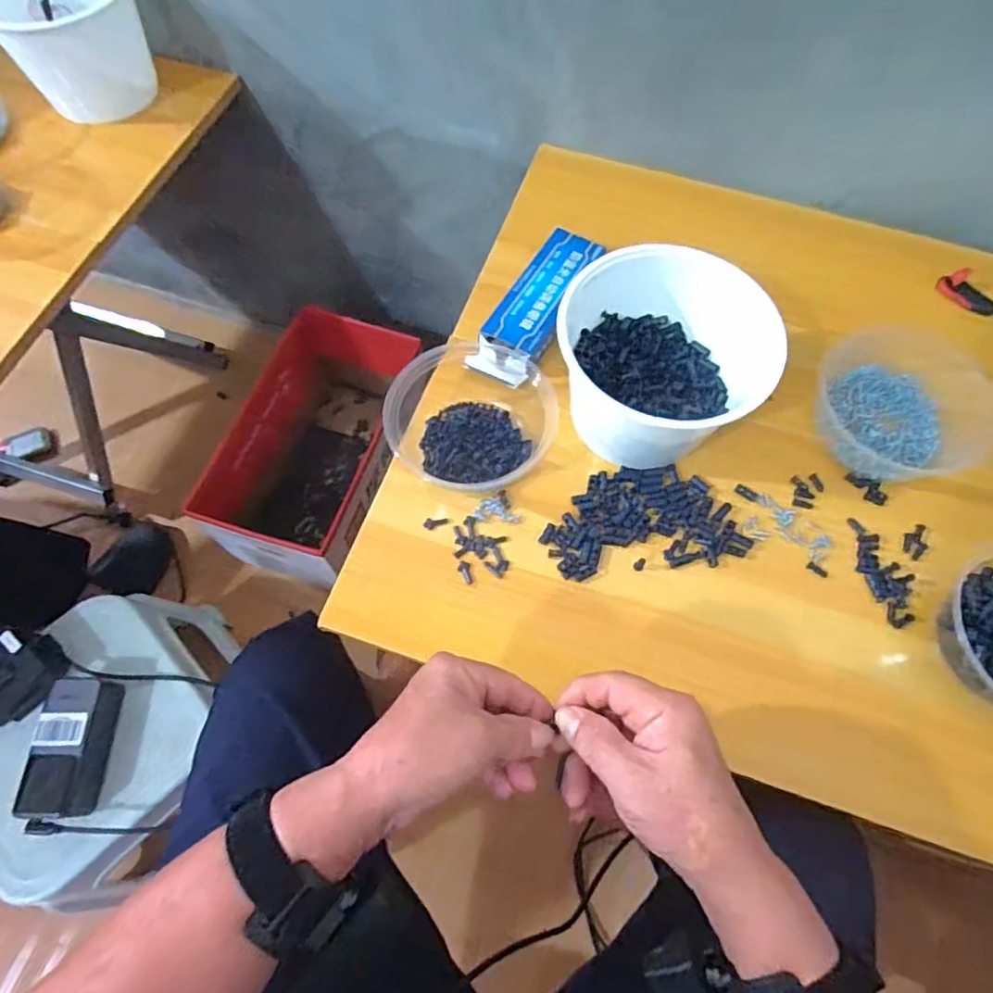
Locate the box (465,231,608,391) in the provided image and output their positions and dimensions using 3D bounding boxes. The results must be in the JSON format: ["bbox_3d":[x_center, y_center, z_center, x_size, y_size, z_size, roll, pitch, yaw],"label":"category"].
[{"bbox_3d":[0.041,-0.181,0.580,0.058,0.031,0.177,30,69,10],"label":"box"}]

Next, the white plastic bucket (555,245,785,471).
[{"bbox_3d":[0.132,-0.108,0.501,0.164,0.106,0.140,38,71,14],"label":"white plastic bucket"}]

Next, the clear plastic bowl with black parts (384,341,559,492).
[{"bbox_3d":[-0.014,-0.078,0.518,0.132,0.050,0.138,1,66,-2],"label":"clear plastic bowl with black parts"}]

